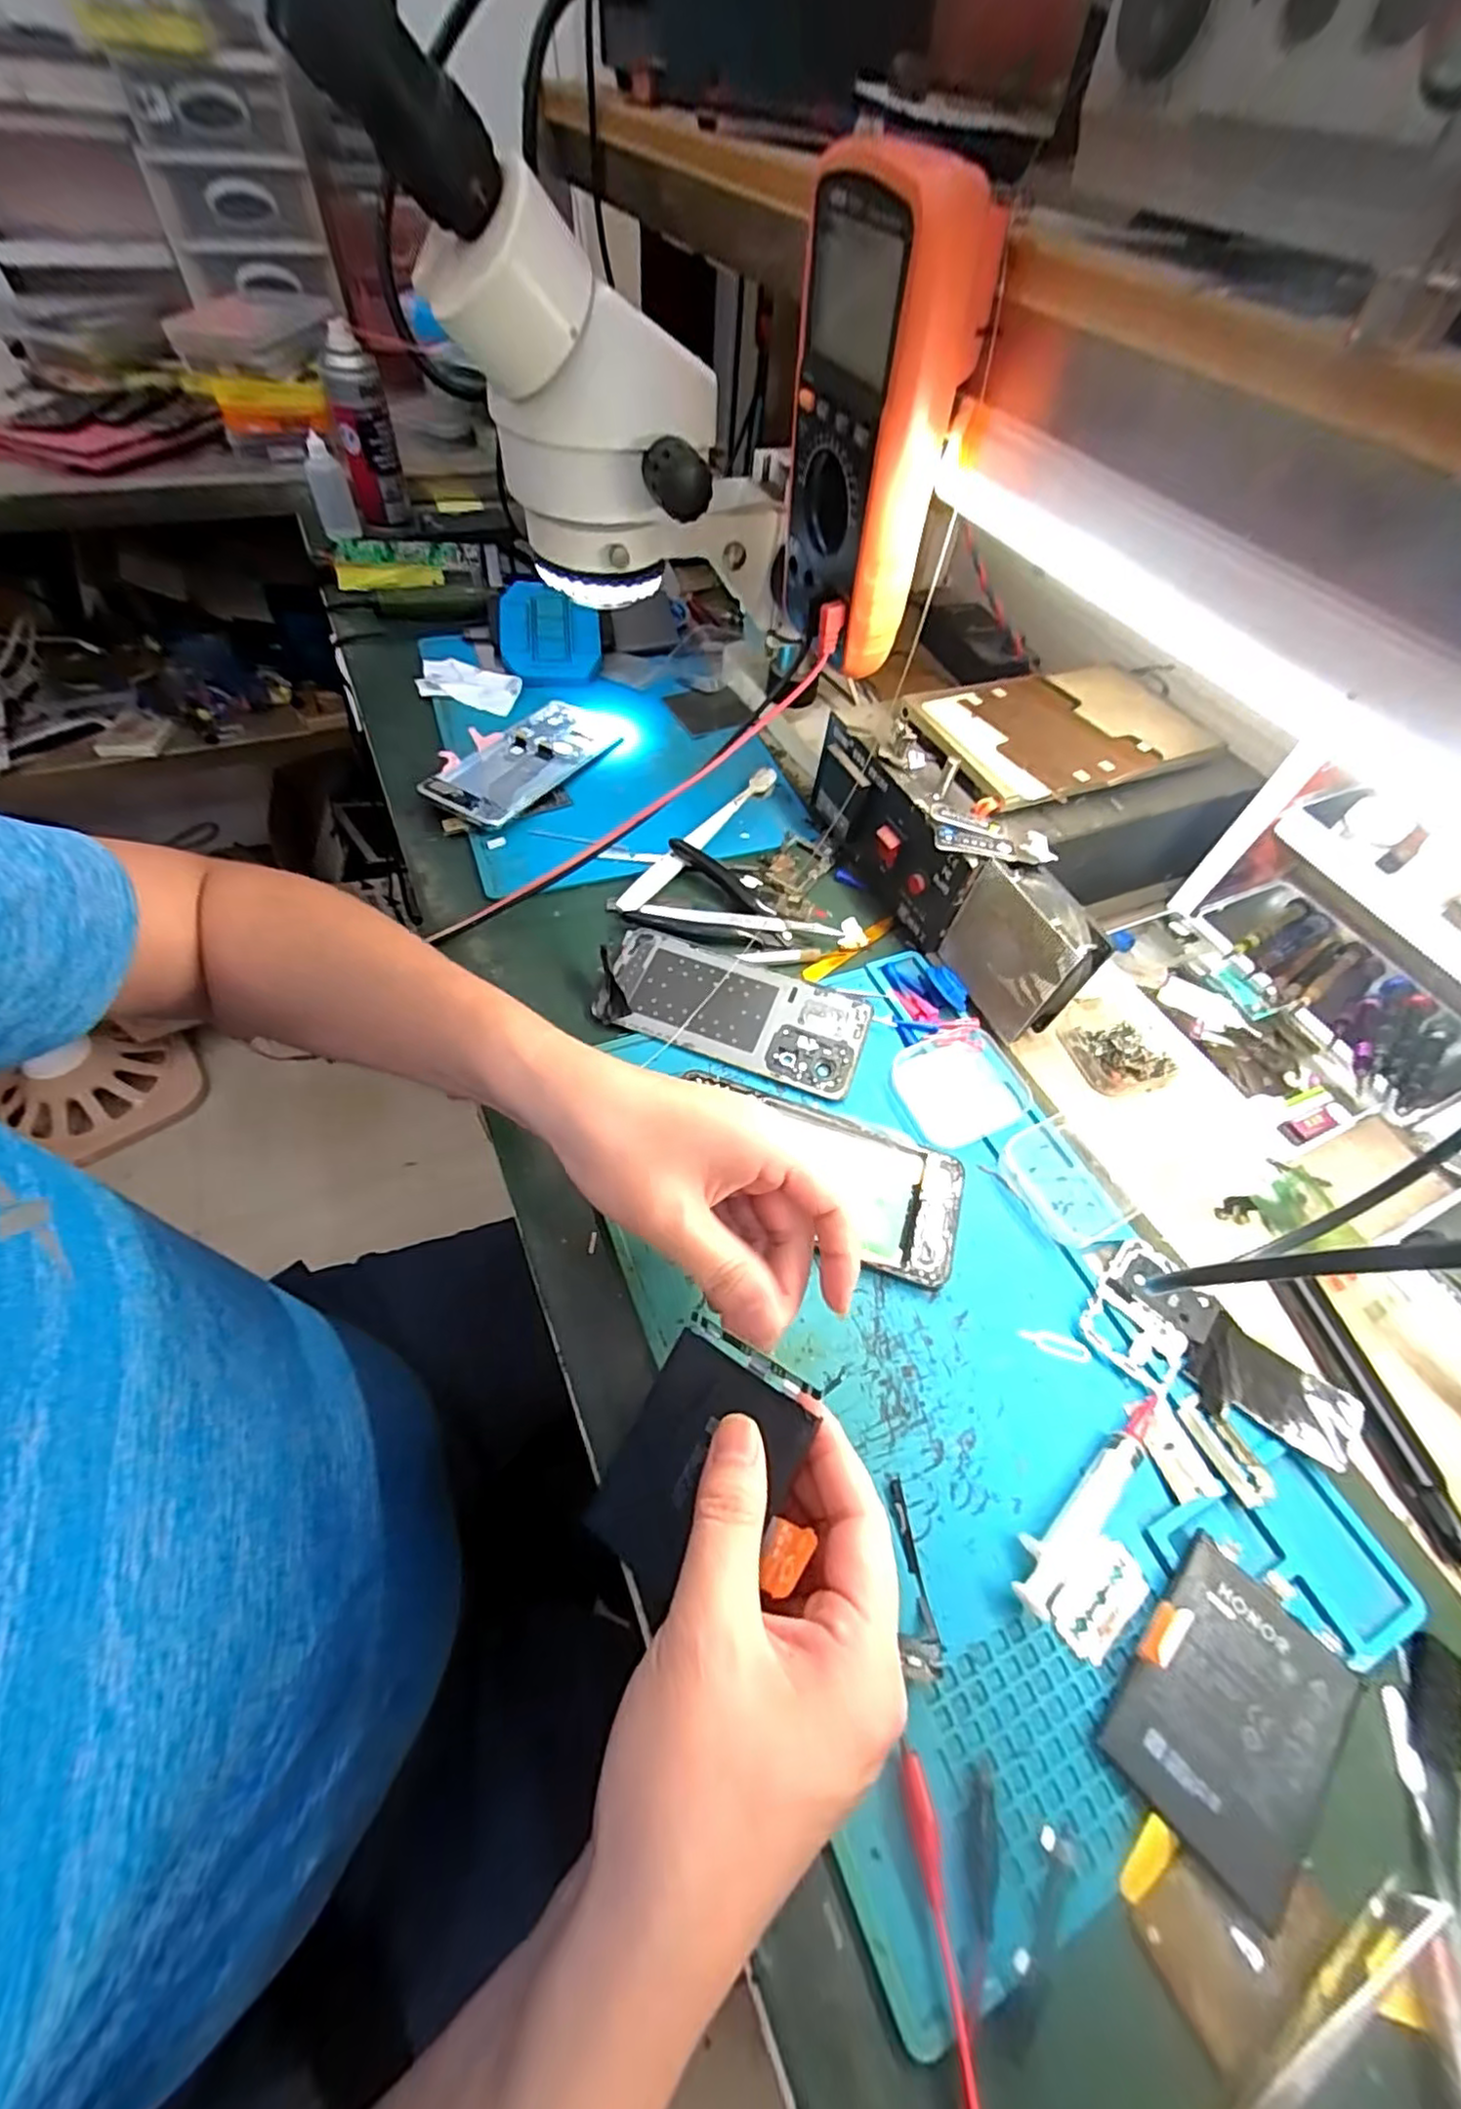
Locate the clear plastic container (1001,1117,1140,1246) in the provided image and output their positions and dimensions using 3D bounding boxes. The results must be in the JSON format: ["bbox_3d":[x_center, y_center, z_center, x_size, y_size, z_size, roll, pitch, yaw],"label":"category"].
[{"bbox_3d":[0.182,0.066,0.359,0.056,0.014,0.062,-23,61,-18],"label":"clear plastic container"}]

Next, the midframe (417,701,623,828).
[{"bbox_3d":[-0.156,-0.232,0.531,0.075,0.013,0.173,29,55,13],"label":"midframe"}]

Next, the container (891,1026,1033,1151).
[{"bbox_3d":[0.134,0.017,0.390,0.072,0.016,0.064,-17,59,-15],"label":"container"}]

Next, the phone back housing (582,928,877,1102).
[{"bbox_3d":[0.001,-0.027,0.410,0.163,0.009,0.073,19,57,8],"label":"phone back housing"}]

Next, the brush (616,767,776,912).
[{"bbox_3d":[-0.022,-0.161,0.492,0.018,0.017,0.180,32,60,16],"label":"brush"}]

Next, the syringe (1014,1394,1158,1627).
[{"bbox_3d":[0.151,0.182,0.280,0.104,0.010,0.018,-36,66,-24],"label":"syringe"}]

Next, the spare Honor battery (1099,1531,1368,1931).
[{"bbox_3d":[0.183,0.238,0.245,0.060,0.008,0.087,41,63,21],"label":"spare Honor battery"}]

